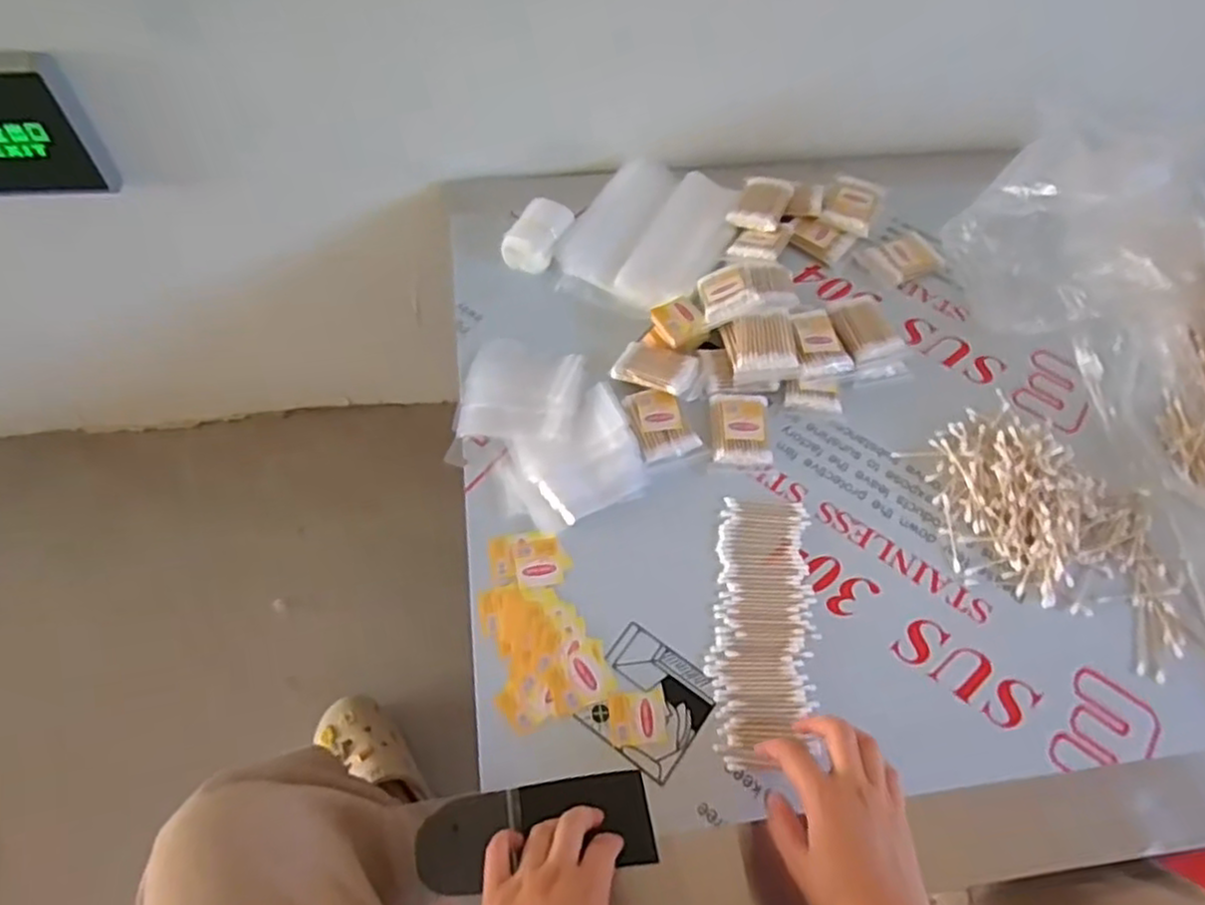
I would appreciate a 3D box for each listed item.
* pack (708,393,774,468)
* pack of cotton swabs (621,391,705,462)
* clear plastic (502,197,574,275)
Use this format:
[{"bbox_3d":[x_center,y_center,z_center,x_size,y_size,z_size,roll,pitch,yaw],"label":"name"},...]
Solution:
[{"bbox_3d":[0.134,-0.025,0.701,0.057,0.019,0.080,1,61,-2],"label":"pack"},{"bbox_3d":[0.056,-0.029,0.698,0.056,0.016,0.076,-17,63,-12],"label":"pack of cotton swabs"},{"bbox_3d":[-0.071,-0.245,0.808,0.054,0.033,0.080,24,63,10],"label":"clear plastic"}]

